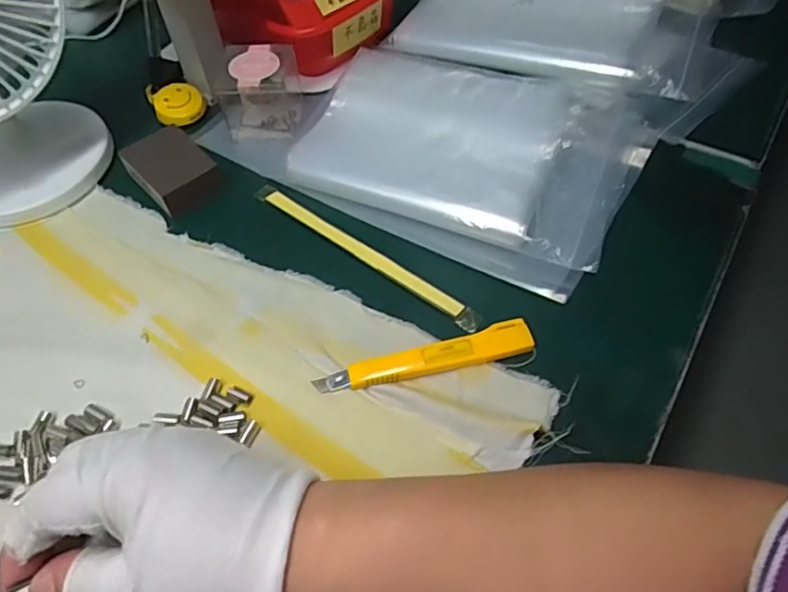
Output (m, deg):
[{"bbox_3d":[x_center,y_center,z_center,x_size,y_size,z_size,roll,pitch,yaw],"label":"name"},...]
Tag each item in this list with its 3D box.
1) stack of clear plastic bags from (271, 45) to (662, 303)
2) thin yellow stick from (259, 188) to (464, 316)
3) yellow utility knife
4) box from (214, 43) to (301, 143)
[{"bbox_3d":[0.056,-0.115,0.428,0.242,0.032,0.183,25,59,17],"label":"stack of clear plastic bags"},{"bbox_3d":[-0.026,-0.033,0.397,0.177,0.005,0.009,34,62,22],"label":"thin yellow stick"},{"bbox_3d":[0.020,0.040,0.339,0.130,0.009,0.020,-15,56,-9],"label":"yellow utility knife"},{"bbox_3d":[-0.110,-0.168,0.464,0.058,0.057,0.062,7,56,6],"label":"box"}]

